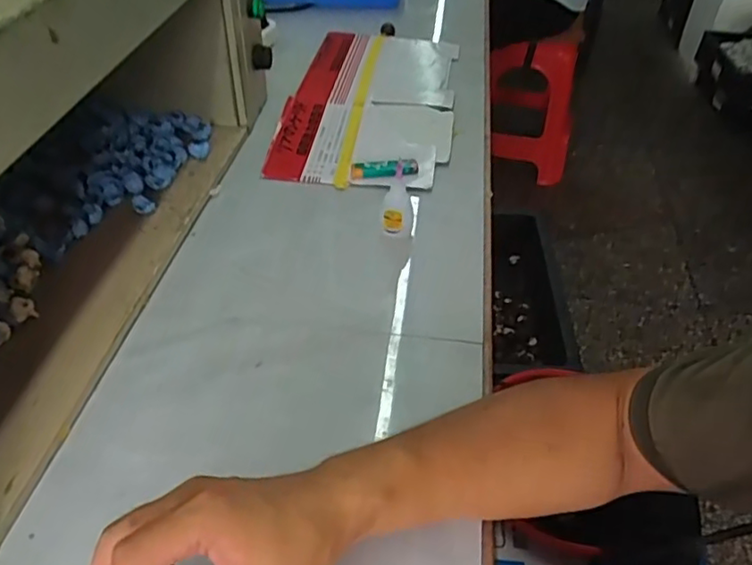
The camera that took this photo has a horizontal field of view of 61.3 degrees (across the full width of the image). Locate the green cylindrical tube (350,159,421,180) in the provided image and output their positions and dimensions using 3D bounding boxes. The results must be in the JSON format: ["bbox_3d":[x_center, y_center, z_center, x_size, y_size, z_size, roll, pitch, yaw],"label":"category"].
[{"bbox_3d":[0.010,-0.132,0.754,0.078,0.024,0.017,0,44,-3],"label":"green cylindrical tube"}]

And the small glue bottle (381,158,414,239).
[{"bbox_3d":[0.024,-0.084,0.658,0.032,0.078,0.027,3,44,0],"label":"small glue bottle"}]

